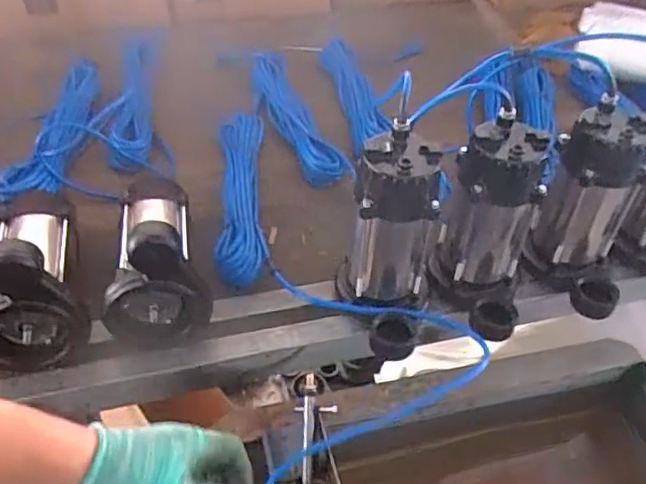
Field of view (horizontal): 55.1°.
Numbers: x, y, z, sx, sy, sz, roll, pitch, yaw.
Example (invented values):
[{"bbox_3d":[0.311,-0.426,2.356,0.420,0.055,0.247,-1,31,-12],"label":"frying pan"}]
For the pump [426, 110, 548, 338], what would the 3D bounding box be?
[{"bbox_3d":[0.203,-0.015,0.745,0.129,0.223,0.116,23,47,19],"label":"pump"}]

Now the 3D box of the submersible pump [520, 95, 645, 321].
[{"bbox_3d":[0.336,-0.040,0.782,0.126,0.229,0.120,24,48,20],"label":"submersible pump"}]

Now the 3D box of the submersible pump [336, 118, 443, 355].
[{"bbox_3d":[0.078,0.006,0.714,0.111,0.226,0.134,9,44,5],"label":"submersible pump"}]

